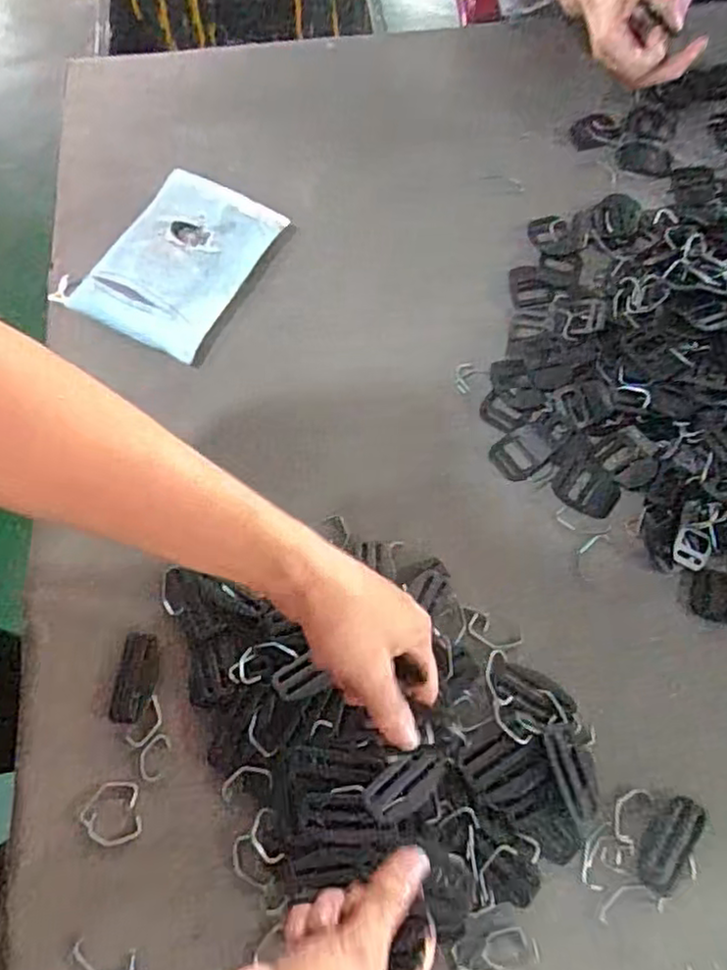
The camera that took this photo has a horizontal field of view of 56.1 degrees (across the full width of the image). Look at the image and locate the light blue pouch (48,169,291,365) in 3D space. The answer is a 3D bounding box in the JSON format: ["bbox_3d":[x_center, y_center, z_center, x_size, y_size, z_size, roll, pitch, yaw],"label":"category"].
[{"bbox_3d":[-0.164,-0.193,0.576,0.137,0.036,0.164,23,69,10],"label":"light blue pouch"}]

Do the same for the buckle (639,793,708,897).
[{"bbox_3d":[0.188,0.218,0.417,0.027,0.004,0.059,35,71,14],"label":"buckle"}]

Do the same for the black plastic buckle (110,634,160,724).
[{"bbox_3d":[-0.152,0.130,0.458,0.028,0.004,0.057,8,67,4],"label":"black plastic buckle"}]

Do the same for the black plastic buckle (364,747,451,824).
[{"bbox_3d":[0.028,0.183,0.421,0.056,0.006,0.027,-37,71,-14],"label":"black plastic buckle"}]

